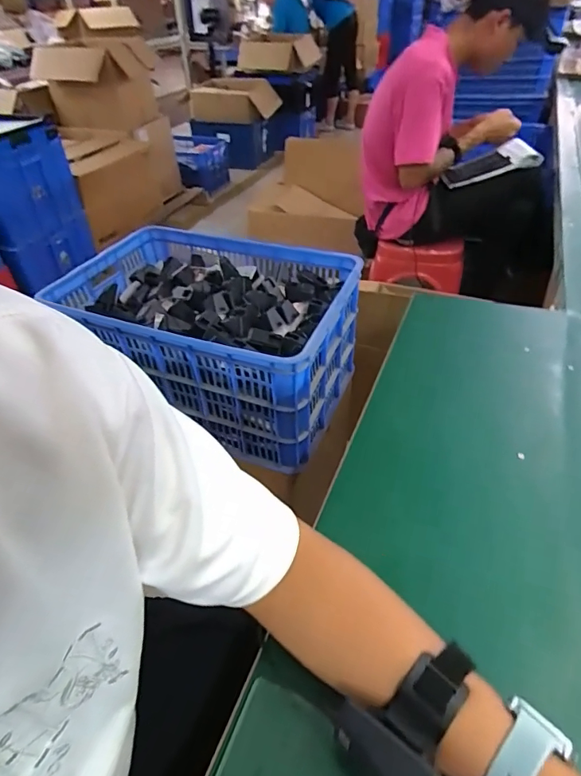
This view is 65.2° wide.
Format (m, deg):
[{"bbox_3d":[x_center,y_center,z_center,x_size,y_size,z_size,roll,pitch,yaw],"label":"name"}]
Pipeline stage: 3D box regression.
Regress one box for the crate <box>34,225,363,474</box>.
[{"bbox_3d":[-0.172,-0.122,1.046,0.595,0.283,0.405,15,44,20],"label":"crate"}]

